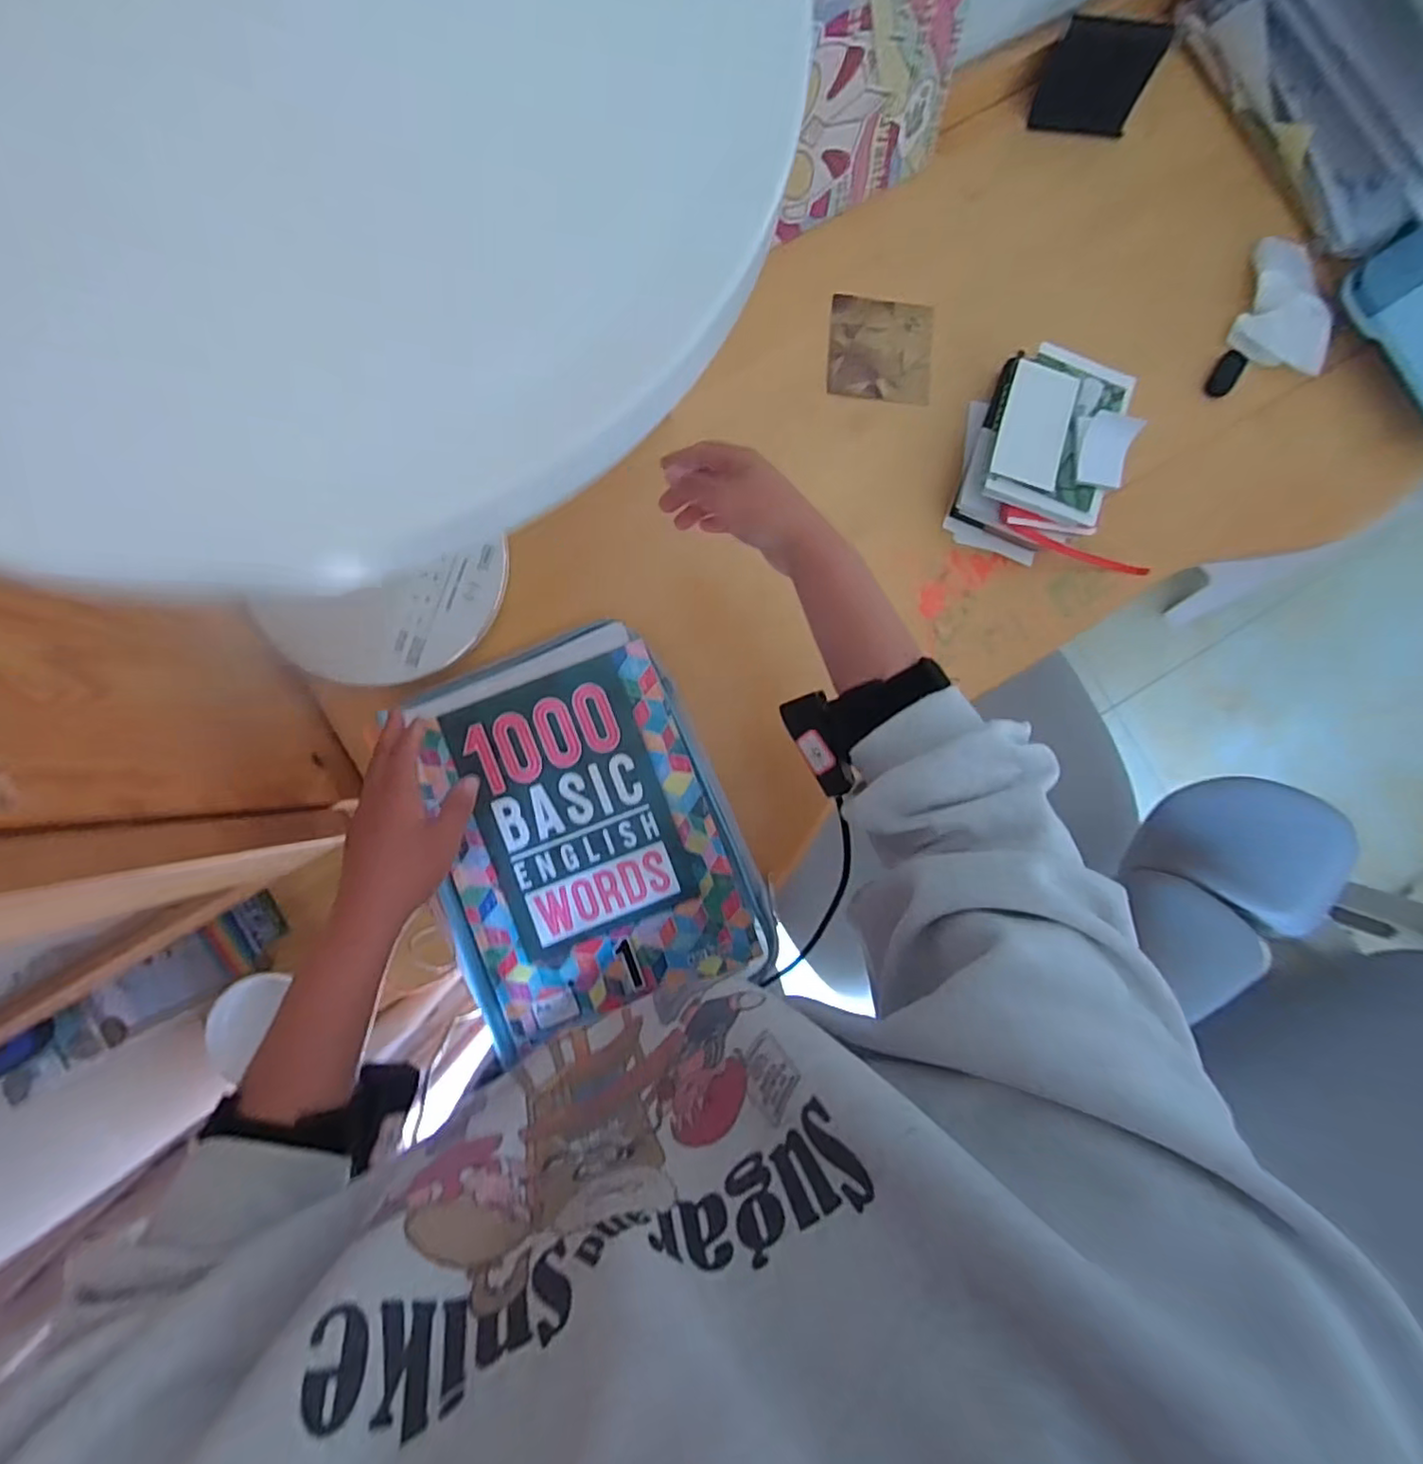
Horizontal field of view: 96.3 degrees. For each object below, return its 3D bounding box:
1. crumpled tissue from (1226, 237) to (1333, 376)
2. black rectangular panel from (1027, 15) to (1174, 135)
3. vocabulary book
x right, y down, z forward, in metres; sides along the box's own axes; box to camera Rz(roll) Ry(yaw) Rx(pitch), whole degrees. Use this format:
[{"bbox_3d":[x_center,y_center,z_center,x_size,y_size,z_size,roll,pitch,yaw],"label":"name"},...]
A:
[{"bbox_3d":[0.540,-0.401,0.601,0.075,0.023,0.124,9,87,-4],"label":"crumpled tissue"},{"bbox_3d":[0.356,-0.603,0.589,0.094,0.072,0.011,4,61,-3],"label":"black rectangular panel"},{"bbox_3d":[-0.104,0.077,0.527,0.238,0.028,0.304,-20,89,-5],"label":"vocabulary book"}]

